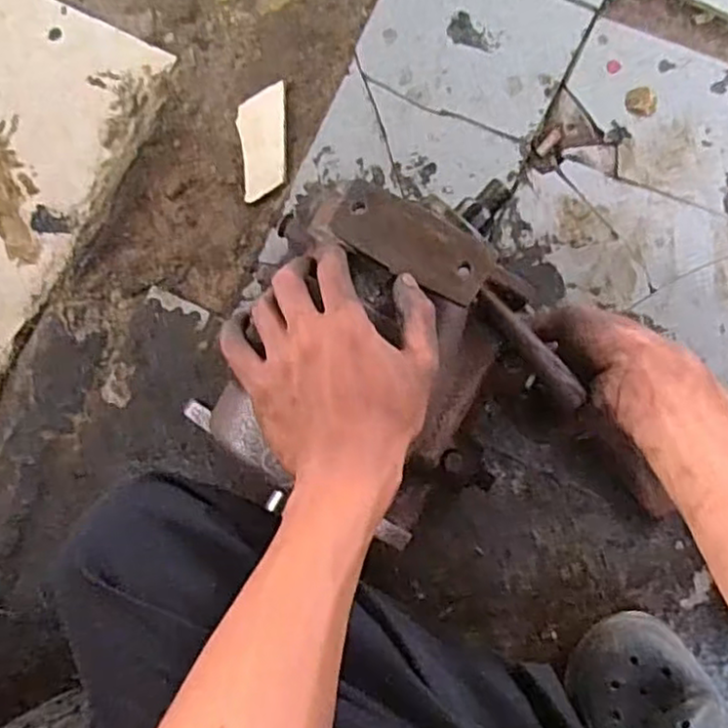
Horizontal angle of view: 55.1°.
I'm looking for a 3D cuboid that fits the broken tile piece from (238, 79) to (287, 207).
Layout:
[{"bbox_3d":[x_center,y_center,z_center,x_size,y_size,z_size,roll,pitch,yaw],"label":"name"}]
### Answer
[{"bbox_3d":[-0.098,-0.214,0.675,0.047,0.014,0.114,-4,84,7],"label":"broken tile piece"}]

